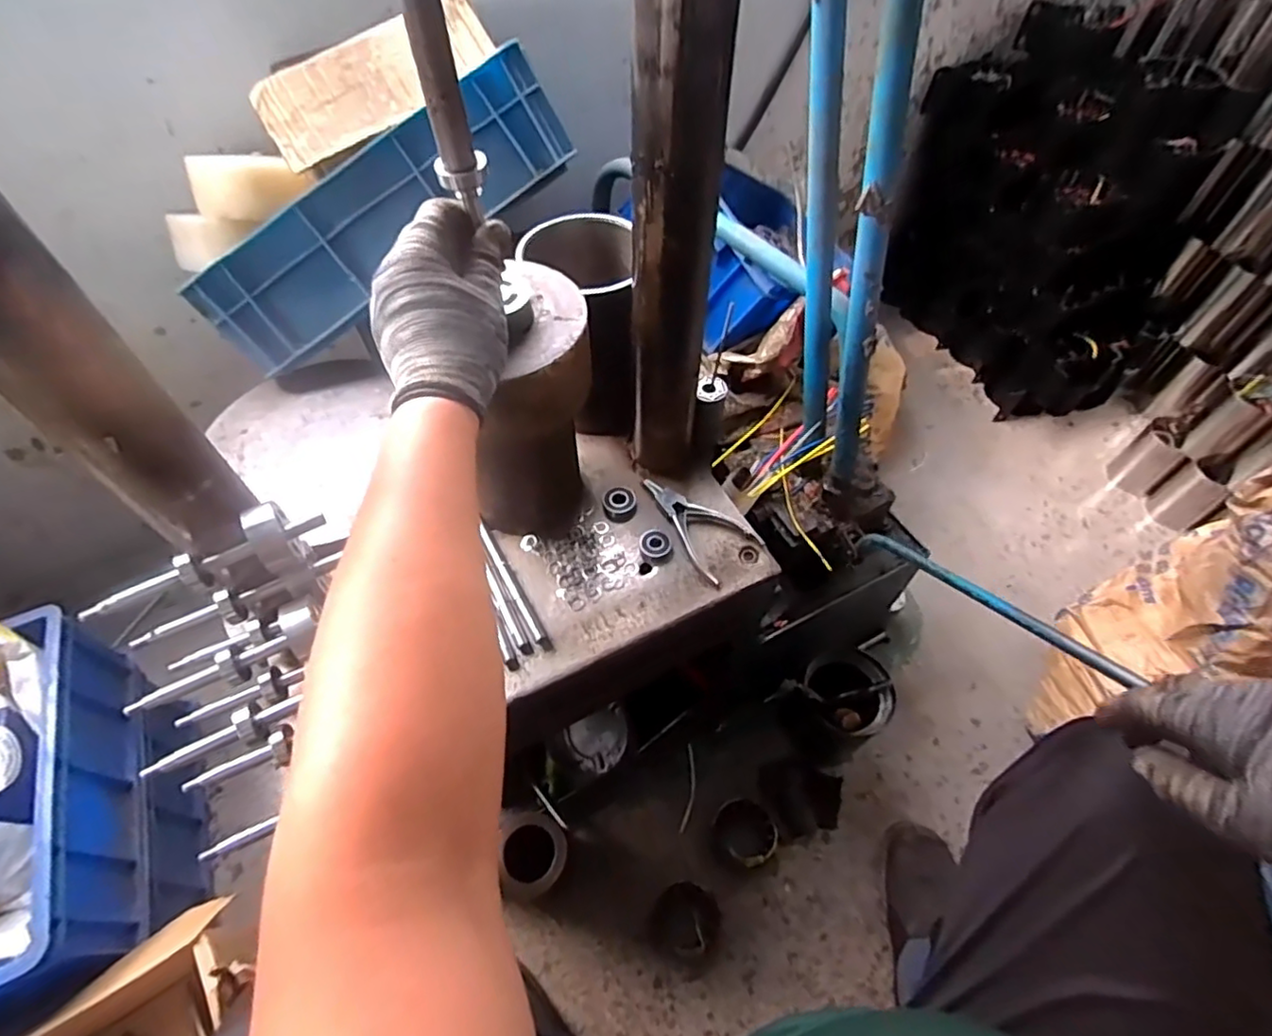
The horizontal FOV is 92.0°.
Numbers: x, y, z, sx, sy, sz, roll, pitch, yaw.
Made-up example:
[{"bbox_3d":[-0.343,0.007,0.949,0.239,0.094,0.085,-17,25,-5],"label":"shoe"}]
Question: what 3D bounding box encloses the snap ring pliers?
[{"bbox_3d":[0.054,0.005,0.620,0.128,0.013,0.067,37,63,23],"label":"snap ring pliers"}]

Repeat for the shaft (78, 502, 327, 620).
[{"bbox_3d":[-0.307,0.029,0.442,0.154,0.042,0.046,-21,57,-14],"label":"shaft"}]

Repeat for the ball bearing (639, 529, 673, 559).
[{"bbox_3d":[0.019,0.026,0.607,0.031,0.012,0.033,0,55,0],"label":"ball bearing"}]

